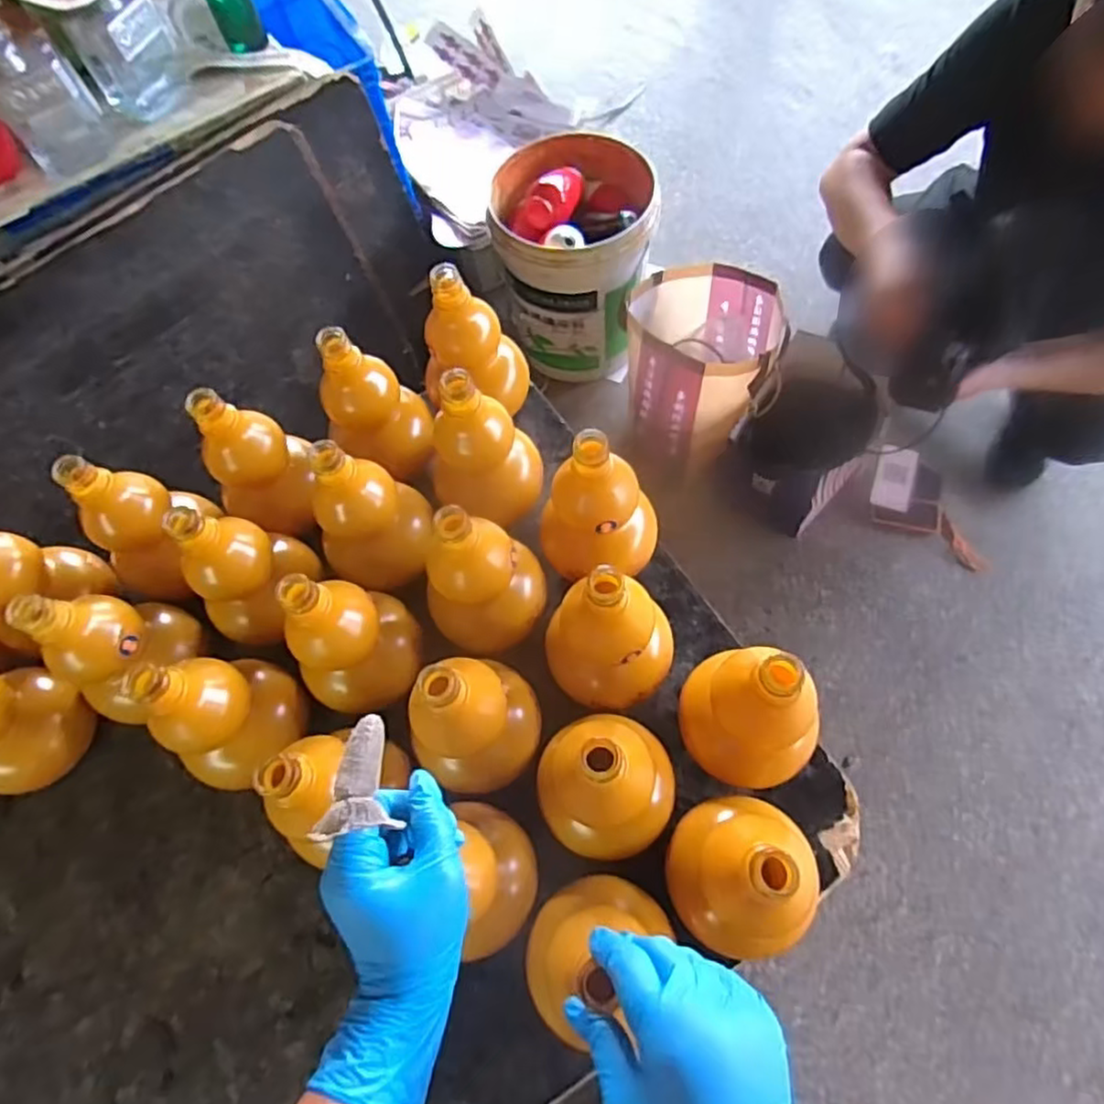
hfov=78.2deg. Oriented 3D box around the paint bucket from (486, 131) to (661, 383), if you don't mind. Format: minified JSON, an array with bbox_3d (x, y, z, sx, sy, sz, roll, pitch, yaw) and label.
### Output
[{"bbox_3d":[0.045,-0.591,1.435,0.328,0.357,0.346,-3,65,4],"label":"paint bucket"}]

